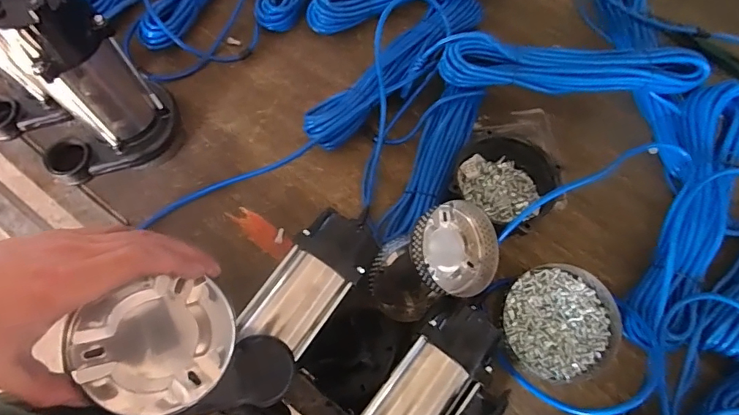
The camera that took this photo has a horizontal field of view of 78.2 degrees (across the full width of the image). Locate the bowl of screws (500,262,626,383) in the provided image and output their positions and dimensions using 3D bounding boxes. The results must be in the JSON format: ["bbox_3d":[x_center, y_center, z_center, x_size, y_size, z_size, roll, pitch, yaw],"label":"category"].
[{"bbox_3d":[0.226,0.139,0.550,0.134,0.032,0.131,0,69,-1],"label":"bowl of screws"}]

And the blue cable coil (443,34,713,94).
[{"bbox_3d":[0.265,-0.187,0.592,0.345,0.037,0.062,1,69,0],"label":"blue cable coil"}]

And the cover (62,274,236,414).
[{"bbox_3d":[-0.149,0.097,0.320,0.098,0.020,0.088,-15,83,-31],"label":"cover"}]

